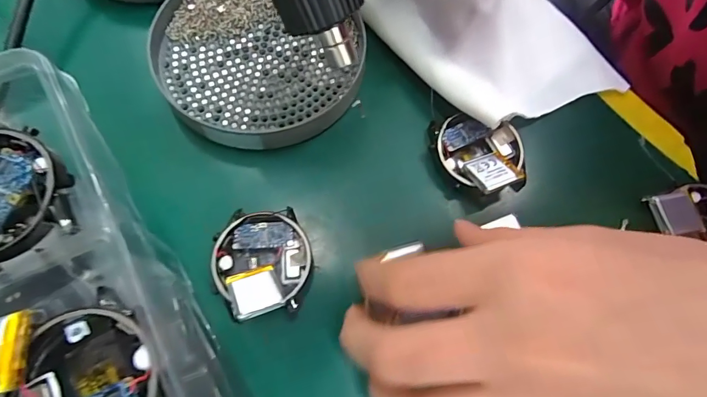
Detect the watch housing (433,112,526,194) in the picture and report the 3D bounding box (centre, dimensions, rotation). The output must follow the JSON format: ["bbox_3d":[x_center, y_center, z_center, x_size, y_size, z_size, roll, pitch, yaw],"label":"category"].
[{"bbox_3d":[0.068,-0.024,0.209,0.045,0.014,0.046,-10,70,-5],"label":"watch housing"}]

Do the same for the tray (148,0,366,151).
[{"bbox_3d":[-0.056,-0.078,0.222,0.113,0.016,0.100,27,71,9],"label":"tray"}]

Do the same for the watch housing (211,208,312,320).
[{"bbox_3d":[-0.042,0.029,0.185,0.043,0.018,0.049,-7,70,-4],"label":"watch housing"}]

